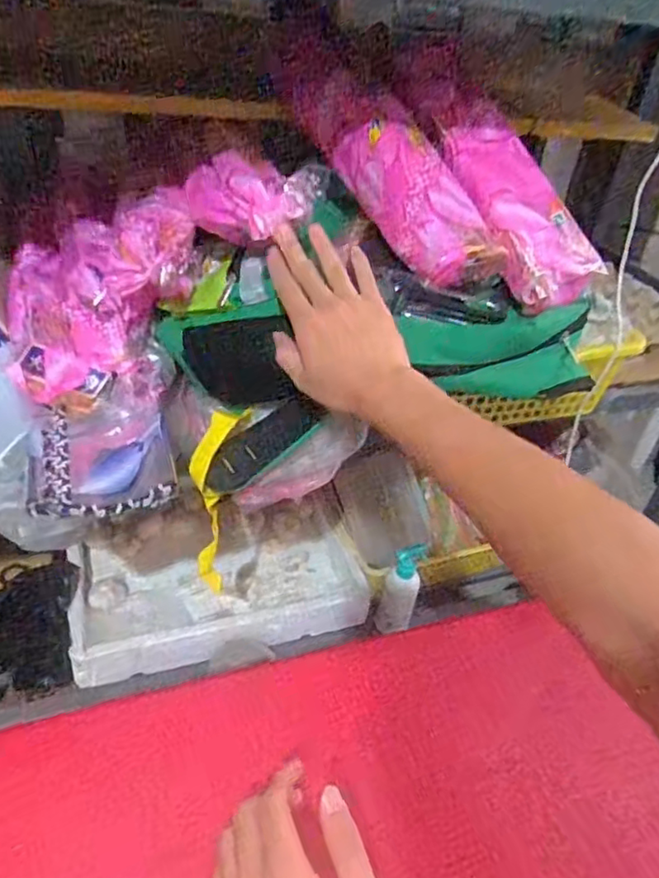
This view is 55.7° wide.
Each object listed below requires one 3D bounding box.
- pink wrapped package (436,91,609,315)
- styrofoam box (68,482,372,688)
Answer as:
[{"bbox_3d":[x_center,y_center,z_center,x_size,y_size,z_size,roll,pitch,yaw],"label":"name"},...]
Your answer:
[{"bbox_3d":[0.178,-0.240,0.613,0.101,0.036,0.253,-9,68,-21],"label":"pink wrapped package"},{"bbox_3d":[-0.186,0.214,1.018,0.437,0.058,0.310,-8,38,-19],"label":"styrofoam box"}]

